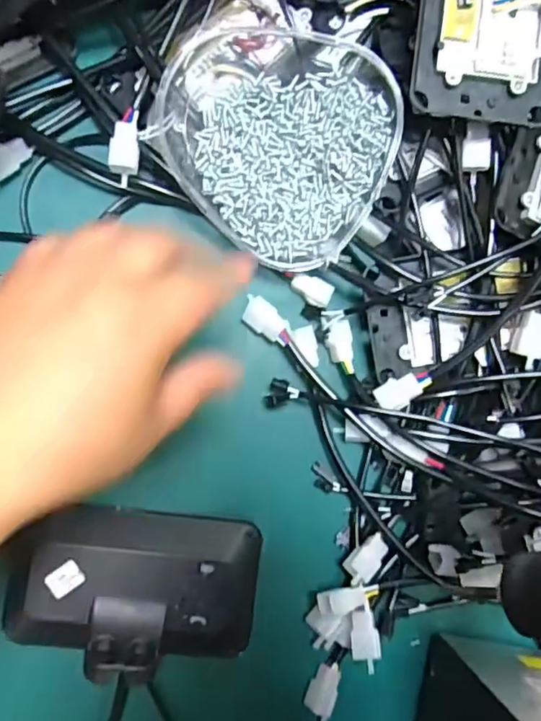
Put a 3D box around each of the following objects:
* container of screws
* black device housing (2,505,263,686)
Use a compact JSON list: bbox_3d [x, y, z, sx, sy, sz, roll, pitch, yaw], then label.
[{"bbox_3d":[0.008,-0.148,0.375,0.150,0.042,0.140,0,88,-8],"label":"container of screws"},{"bbox_3d":[-0.085,0.145,0.367,0.157,0.041,0.092,9,87,-8],"label":"black device housing"}]

